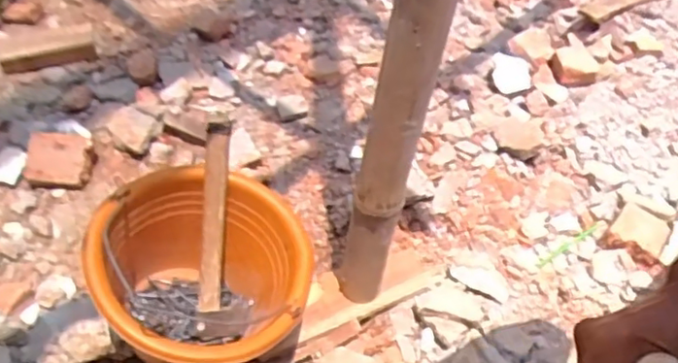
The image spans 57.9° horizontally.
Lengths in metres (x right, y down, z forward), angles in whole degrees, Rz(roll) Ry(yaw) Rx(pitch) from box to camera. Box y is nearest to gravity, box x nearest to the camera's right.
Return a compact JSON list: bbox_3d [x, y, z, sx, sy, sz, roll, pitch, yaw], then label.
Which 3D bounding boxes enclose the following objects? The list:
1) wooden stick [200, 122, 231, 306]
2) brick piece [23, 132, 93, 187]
[{"bbox_3d":[-0.156,0.044,0.768,0.027,0.026,0.230,3,87,-2],"label":"wooden stick"},{"bbox_3d":[-0.454,-0.036,0.995,0.094,0.029,0.094,6,72,-24],"label":"brick piece"}]

